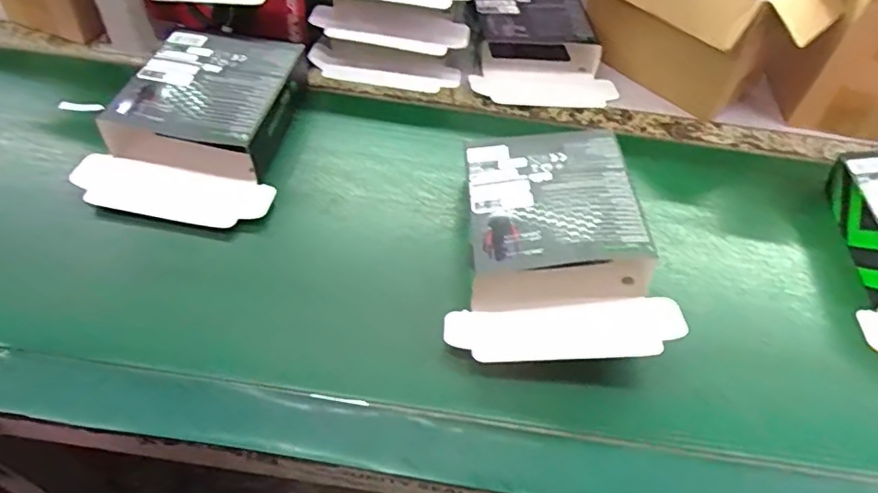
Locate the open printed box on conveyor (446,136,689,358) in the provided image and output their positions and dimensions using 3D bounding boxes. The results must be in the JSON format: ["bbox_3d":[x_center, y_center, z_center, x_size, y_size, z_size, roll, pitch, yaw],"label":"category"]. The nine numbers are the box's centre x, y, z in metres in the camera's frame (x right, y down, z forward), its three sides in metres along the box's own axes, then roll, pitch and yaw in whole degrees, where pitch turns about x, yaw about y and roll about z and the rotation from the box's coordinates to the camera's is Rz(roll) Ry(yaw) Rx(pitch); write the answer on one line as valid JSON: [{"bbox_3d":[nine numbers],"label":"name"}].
[{"bbox_3d":[0.110,-0.006,0.552,0.192,0.090,0.245,3,50,-2],"label":"open printed box on conveyor"}]

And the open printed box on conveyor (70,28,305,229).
[{"bbox_3d":[-0.264,-0.144,0.633,0.171,0.070,0.236,7,50,1],"label":"open printed box on conveyor"}]

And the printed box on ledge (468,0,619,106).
[{"bbox_3d":[0.141,-0.299,0.807,0.182,0.059,0.228,3,50,-2],"label":"printed box on ledge"}]

